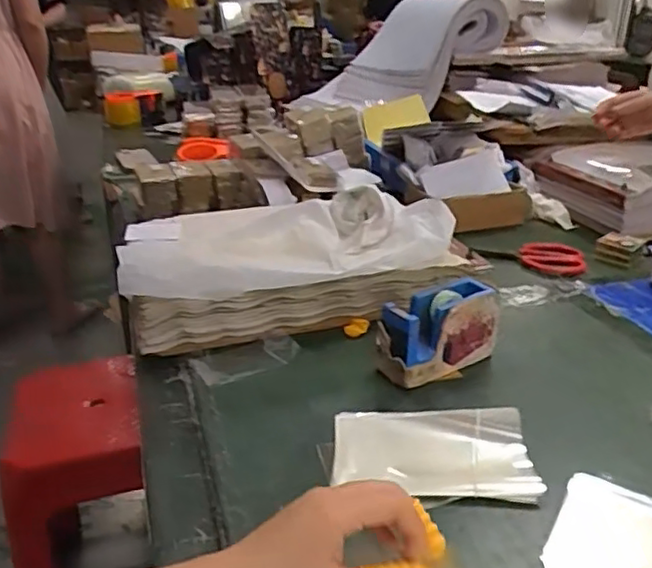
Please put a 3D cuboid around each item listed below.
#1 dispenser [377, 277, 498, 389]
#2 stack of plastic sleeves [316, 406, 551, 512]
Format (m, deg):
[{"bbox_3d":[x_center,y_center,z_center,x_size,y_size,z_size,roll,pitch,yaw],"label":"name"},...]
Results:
[{"bbox_3d":[0.122,0.048,0.684,0.135,0.074,0.049,-16,31,-30],"label":"dispenser"},{"bbox_3d":[0.088,0.152,0.568,0.183,0.015,0.103,-2,36,11],"label":"stack of plastic sleeves"}]

